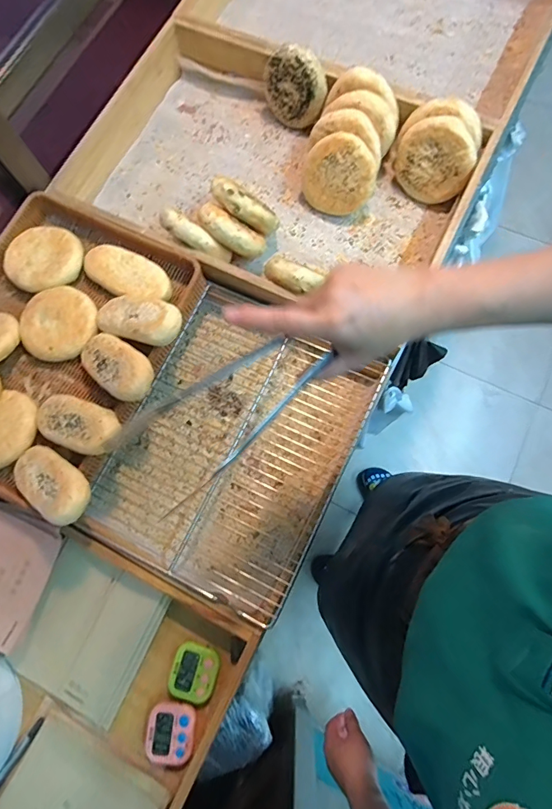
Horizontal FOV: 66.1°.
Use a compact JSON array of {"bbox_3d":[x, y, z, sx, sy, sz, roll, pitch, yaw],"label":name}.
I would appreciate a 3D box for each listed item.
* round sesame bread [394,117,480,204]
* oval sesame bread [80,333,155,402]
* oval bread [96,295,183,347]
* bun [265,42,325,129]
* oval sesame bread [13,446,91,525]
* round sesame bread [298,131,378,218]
[{"bbox_3d":[0.248,-0.381,0.661,0.118,0.116,0.028,30,51,13],"label":"round sesame bread"},{"bbox_3d":[-0.212,-0.053,0.557,0.133,0.027,0.062,32,77,31],"label":"oval sesame bread"},{"bbox_3d":[-0.188,-0.116,0.572,0.138,0.026,0.058,16,75,29],"label":"oval bread"},{"bbox_3d":[0.031,-0.521,0.707,0.107,0.120,0.029,17,76,7],"label":"bun"},{"bbox_3d":[-0.279,0.093,0.522,0.132,0.028,0.062,25,76,32],"label":"oval sesame bread"},{"bbox_3d":[0.096,-0.357,0.662,0.111,0.108,0.020,31,39,3],"label":"round sesame bread"}]

